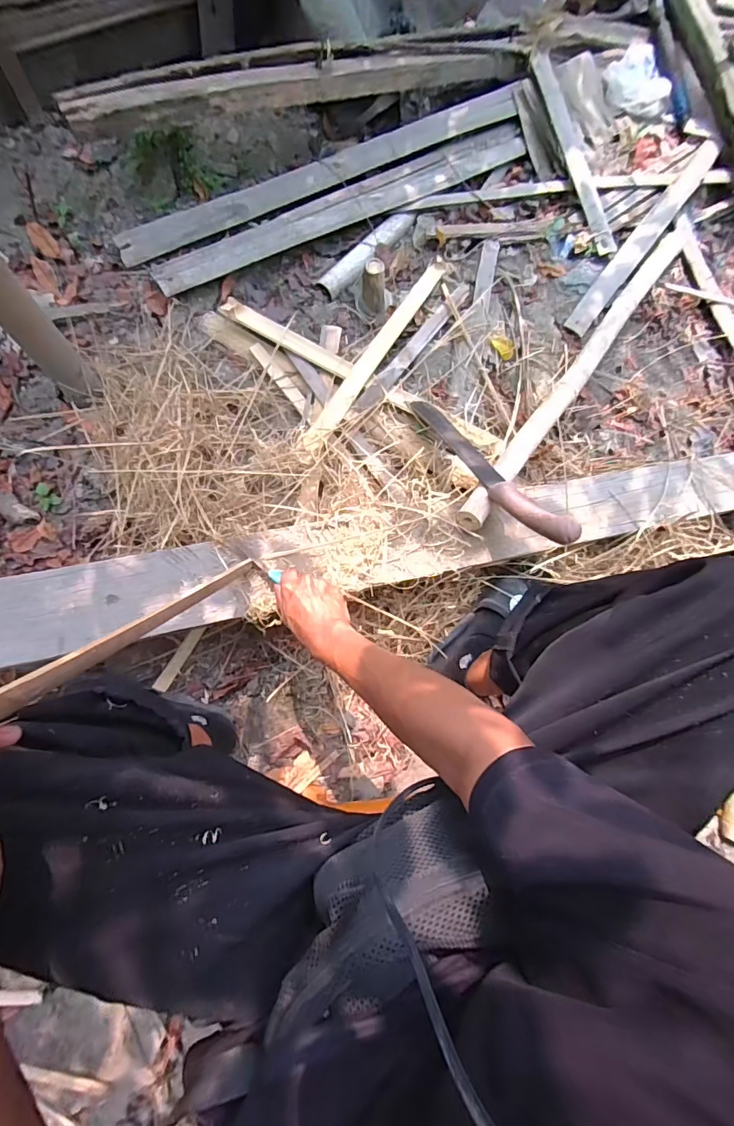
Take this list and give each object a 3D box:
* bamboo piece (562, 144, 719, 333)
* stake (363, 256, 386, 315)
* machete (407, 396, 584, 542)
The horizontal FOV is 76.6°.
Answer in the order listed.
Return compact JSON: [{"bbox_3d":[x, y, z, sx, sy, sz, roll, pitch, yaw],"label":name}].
[{"bbox_3d":[0.583,-0.688,0.962,0.046,0.017,0.576,37,79,8],"label":"bamboo piece"},{"bbox_3d":[0.013,-0.524,0.887,0.045,0.081,0.047,3,70,-1],"label":"stake"},{"bbox_3d":[0.166,-0.154,0.694,0.048,0.028,0.394,-20,46,-9],"label":"machete"}]

